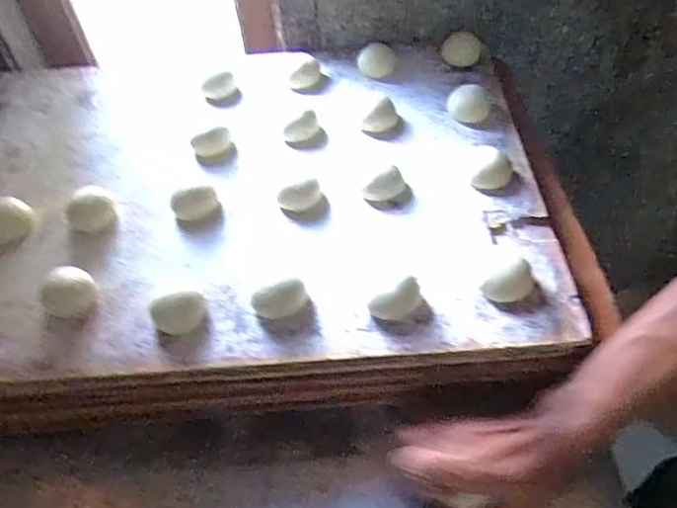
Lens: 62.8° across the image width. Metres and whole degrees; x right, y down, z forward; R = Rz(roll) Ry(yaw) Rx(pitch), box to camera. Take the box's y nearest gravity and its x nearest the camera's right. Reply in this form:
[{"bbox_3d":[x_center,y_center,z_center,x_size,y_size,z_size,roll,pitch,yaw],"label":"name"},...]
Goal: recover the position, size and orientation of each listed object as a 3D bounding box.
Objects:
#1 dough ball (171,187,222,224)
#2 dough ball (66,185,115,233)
[{"bbox_3d":[-0.134,-0.045,0.520,0.041,0.022,0.033,-23,53,-12],"label":"dough ball"},{"bbox_3d":[-0.233,-0.041,0.521,0.042,0.021,0.042,-3,51,4],"label":"dough ball"}]

